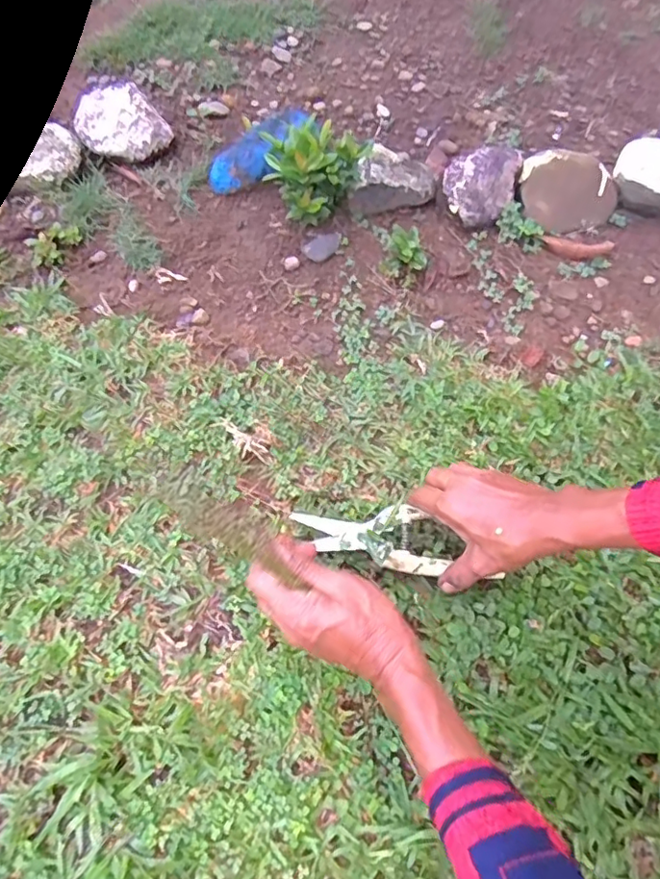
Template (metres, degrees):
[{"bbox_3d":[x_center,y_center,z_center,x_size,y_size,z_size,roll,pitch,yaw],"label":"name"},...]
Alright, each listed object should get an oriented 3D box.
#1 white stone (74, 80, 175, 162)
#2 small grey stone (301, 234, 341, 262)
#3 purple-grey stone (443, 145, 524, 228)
[{"bbox_3d":[-0.304,-0.451,0.808,0.131,0.056,0.110,37,69,19],"label":"white stone"},{"bbox_3d":[-0.009,-0.244,0.707,0.050,0.012,0.034,-23,63,-12],"label":"small grey stone"},{"bbox_3d":[0.191,-0.323,0.730,0.091,0.075,0.101,21,65,12],"label":"purple-grey stone"}]

